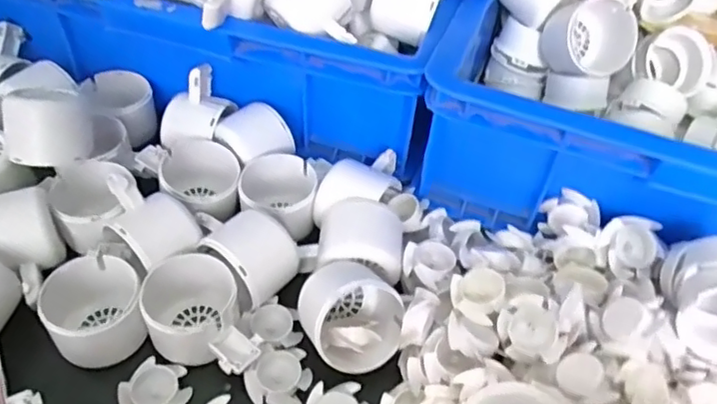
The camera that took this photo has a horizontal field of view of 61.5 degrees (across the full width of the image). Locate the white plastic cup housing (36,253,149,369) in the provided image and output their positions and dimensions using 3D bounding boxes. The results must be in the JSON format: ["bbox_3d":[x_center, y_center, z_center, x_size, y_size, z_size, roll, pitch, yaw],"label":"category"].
[{"bbox_3d":[-0.169,0.069,0.391,0.057,0.046,0.062,2,48,-2],"label":"white plastic cup housing"}]

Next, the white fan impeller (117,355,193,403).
[{"bbox_3d":[-0.126,0.119,0.374,0.037,0.020,0.040,2,48,-2],"label":"white fan impeller"}]

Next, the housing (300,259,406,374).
[{"bbox_3d":[-0.005,0.074,0.388,0.063,0.039,0.063,2,48,-2],"label":"housing"}]

